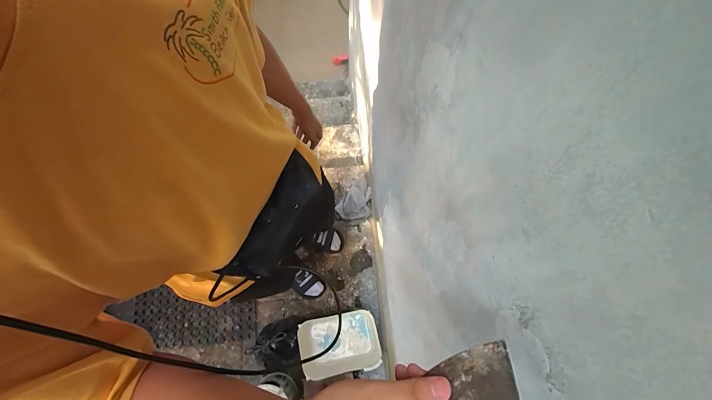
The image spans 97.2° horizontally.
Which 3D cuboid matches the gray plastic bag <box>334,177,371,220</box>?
[{"bbox_3d":[0.016,-0.004,1.487,0.152,0.140,0.220,32,77,8],"label":"gray plastic bag"}]

